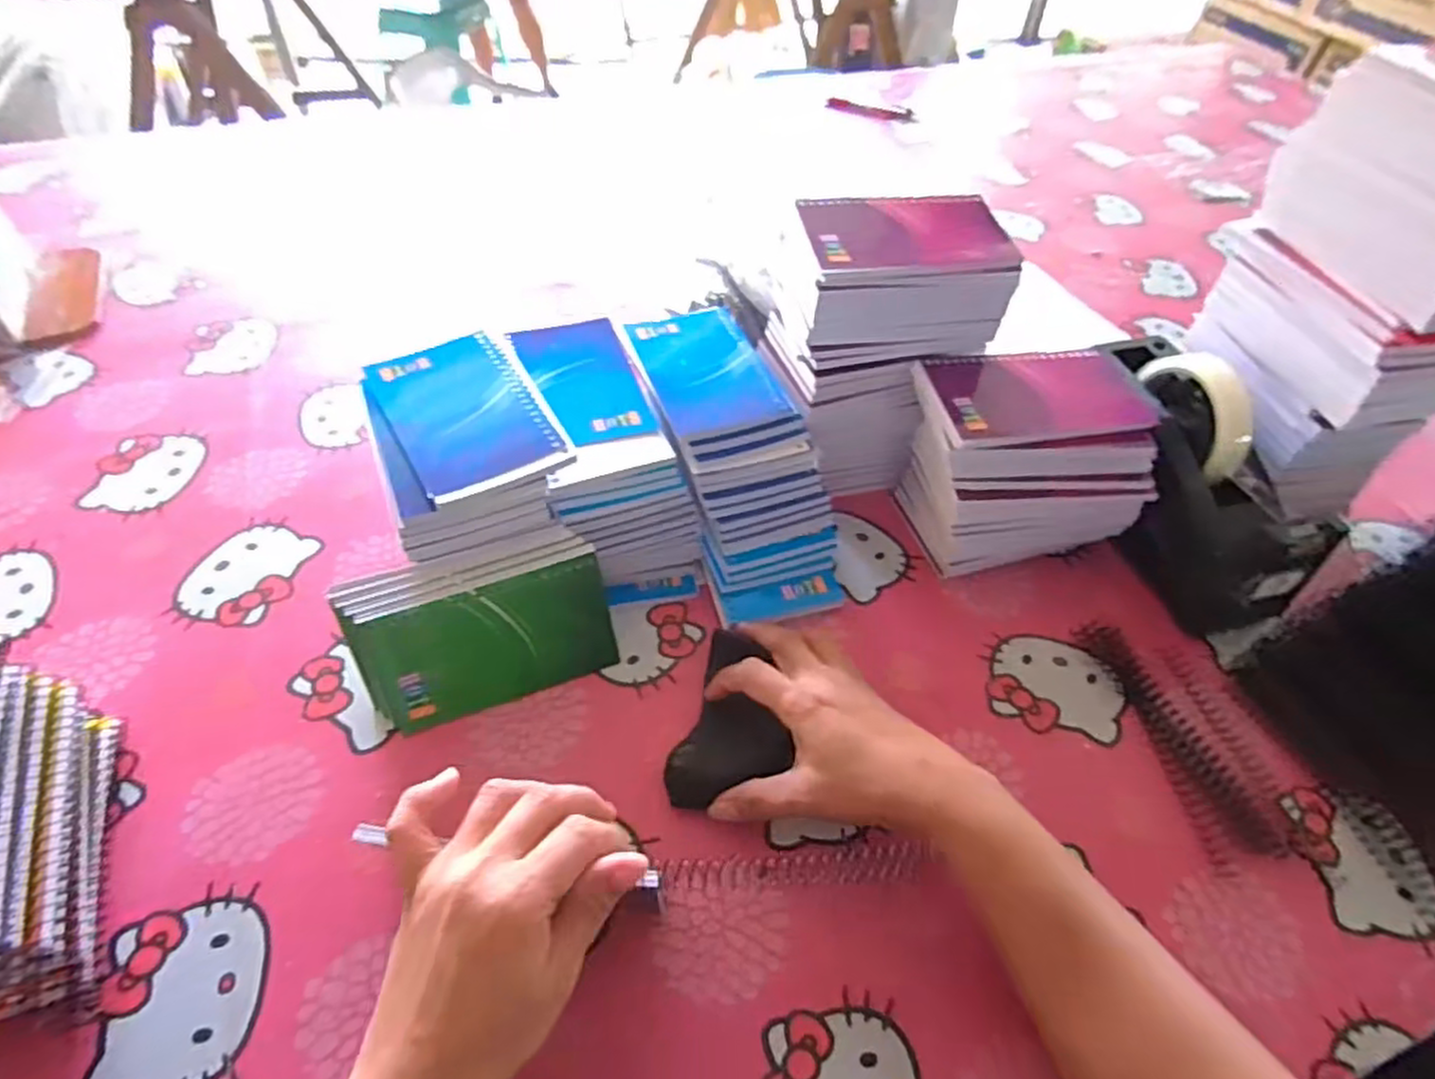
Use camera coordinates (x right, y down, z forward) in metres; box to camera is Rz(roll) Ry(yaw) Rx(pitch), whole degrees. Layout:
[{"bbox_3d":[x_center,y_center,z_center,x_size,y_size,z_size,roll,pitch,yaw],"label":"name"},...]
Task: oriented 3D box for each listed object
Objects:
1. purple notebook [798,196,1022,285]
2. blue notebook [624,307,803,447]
[{"bbox_3d":[0.120,-0.189,0.461,0.125,0.013,0.078,-5,59,-7],"label":"purple notebook"},{"bbox_3d":[-0.007,-0.118,0.506,0.079,0.010,0.130,-17,54,-16],"label":"blue notebook"}]

